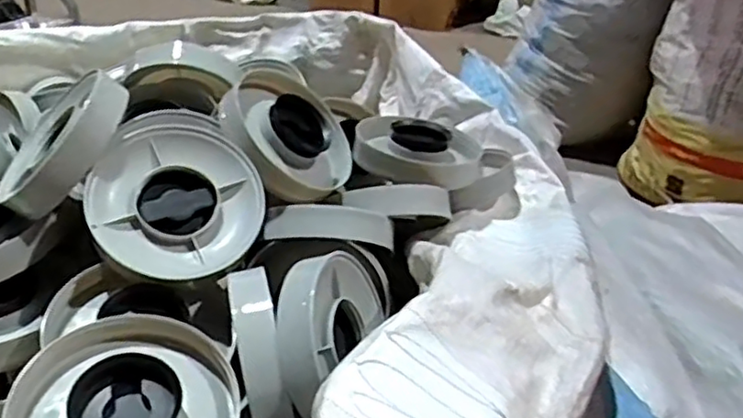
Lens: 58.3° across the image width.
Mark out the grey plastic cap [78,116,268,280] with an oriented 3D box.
[{"bbox_3d":[-0.187,-0.013,0.626,0.155,0.031,0.172,-22,71,-27],"label":"grey plastic cap"}]

